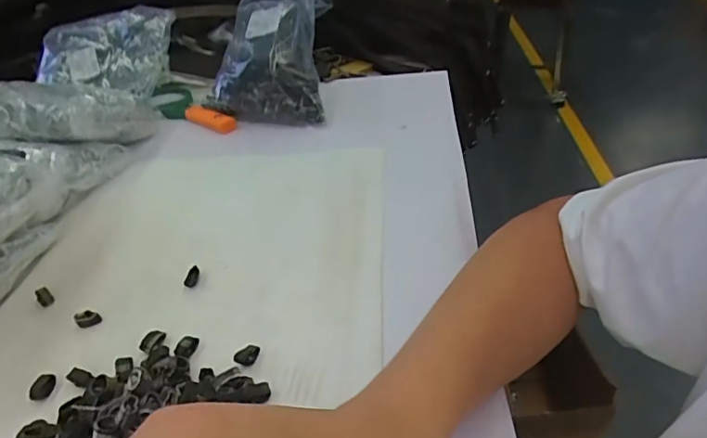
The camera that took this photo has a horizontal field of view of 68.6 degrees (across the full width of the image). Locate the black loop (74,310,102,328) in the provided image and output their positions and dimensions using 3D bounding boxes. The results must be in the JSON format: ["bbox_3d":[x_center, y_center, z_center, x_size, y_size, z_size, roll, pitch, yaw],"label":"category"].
[{"bbox_3d":[-0.209,0.078,0.407,0.017,0.010,0.011,-27,42,-27],"label":"black loop"}]

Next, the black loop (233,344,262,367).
[{"bbox_3d":[-0.075,0.094,0.360,0.015,0.004,0.016,3,37,10],"label":"black loop"}]

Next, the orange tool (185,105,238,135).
[{"bbox_3d":[-0.191,-0.133,0.682,0.091,0.016,0.024,22,44,32],"label":"orange tool"}]

